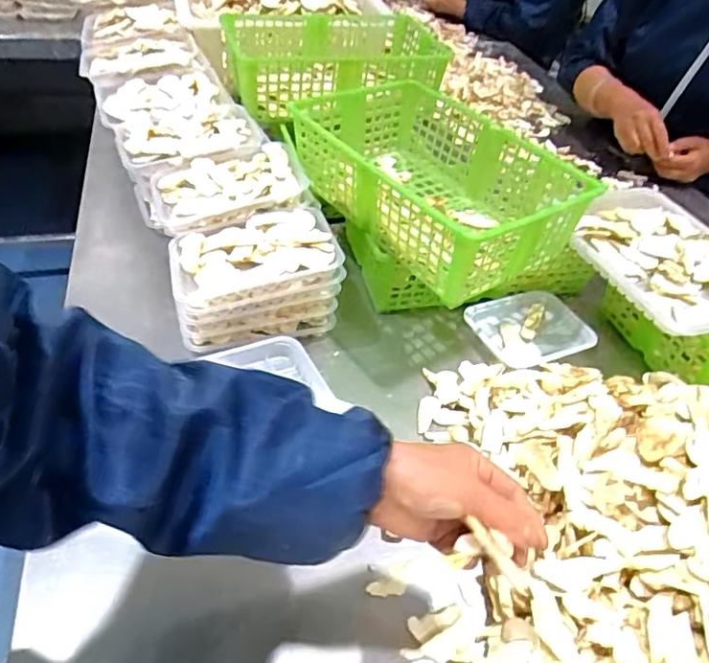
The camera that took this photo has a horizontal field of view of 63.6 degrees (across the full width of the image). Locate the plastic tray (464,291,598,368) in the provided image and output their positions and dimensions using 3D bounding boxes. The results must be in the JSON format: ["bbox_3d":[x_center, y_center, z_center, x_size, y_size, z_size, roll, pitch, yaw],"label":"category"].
[{"bbox_3d":[0.225,-0.003,0.740,0.140,0.029,0.113,-10,46,-18],"label":"plastic tray"}]

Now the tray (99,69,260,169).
[{"bbox_3d":[-0.258,-0.313,0.821,0.189,0.033,0.254,-11,46,-19],"label":"tray"}]

